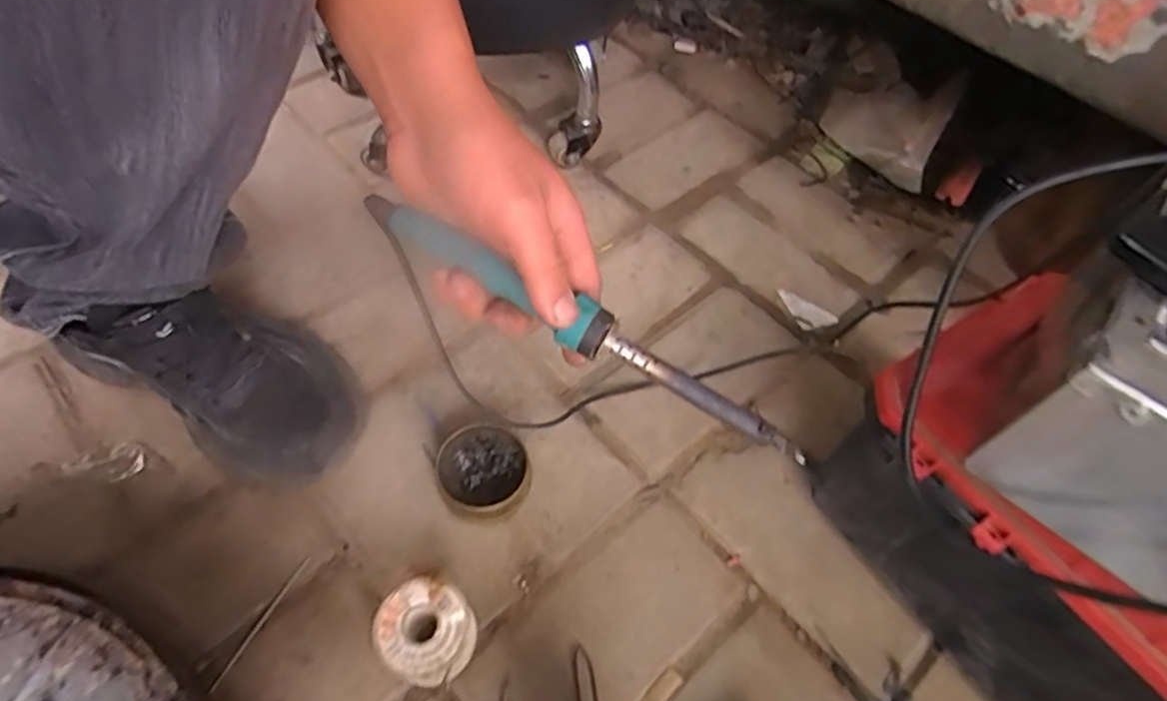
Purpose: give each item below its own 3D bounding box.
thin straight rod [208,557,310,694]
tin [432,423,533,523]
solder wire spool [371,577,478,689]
[{"bbox_3d":[-0.211,0.178,0.398,0.005,0.005,0.089,24,57,11],"label":"thin straight rod"},{"bbox_3d":[-0.072,0.089,0.442,0.062,0.033,0.068,2,56,-3],"label":"tin"},{"bbox_3d":[-0.096,0.175,0.374,0.052,0.052,0.055,2,57,-3],"label":"solder wire spool"}]

